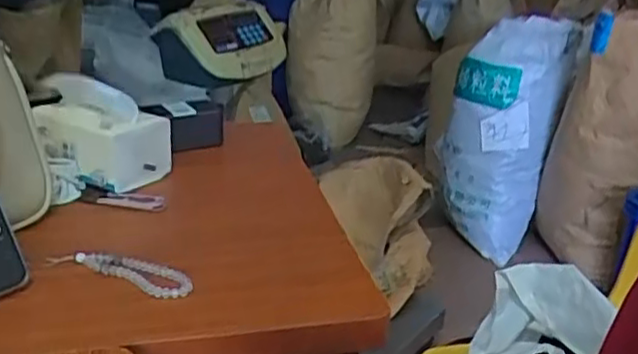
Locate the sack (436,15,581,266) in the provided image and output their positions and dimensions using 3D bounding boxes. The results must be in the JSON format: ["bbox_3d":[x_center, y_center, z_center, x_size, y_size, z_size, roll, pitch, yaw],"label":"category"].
[{"bbox_3d":[0.478,-0.108,1.785,0.289,0.616,0.143,10,24,16],"label":"sack"}]

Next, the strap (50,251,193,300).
[{"bbox_3d":[-0.169,0.081,0.582,0.133,0.012,0.036,11,24,19],"label":"strap"}]

